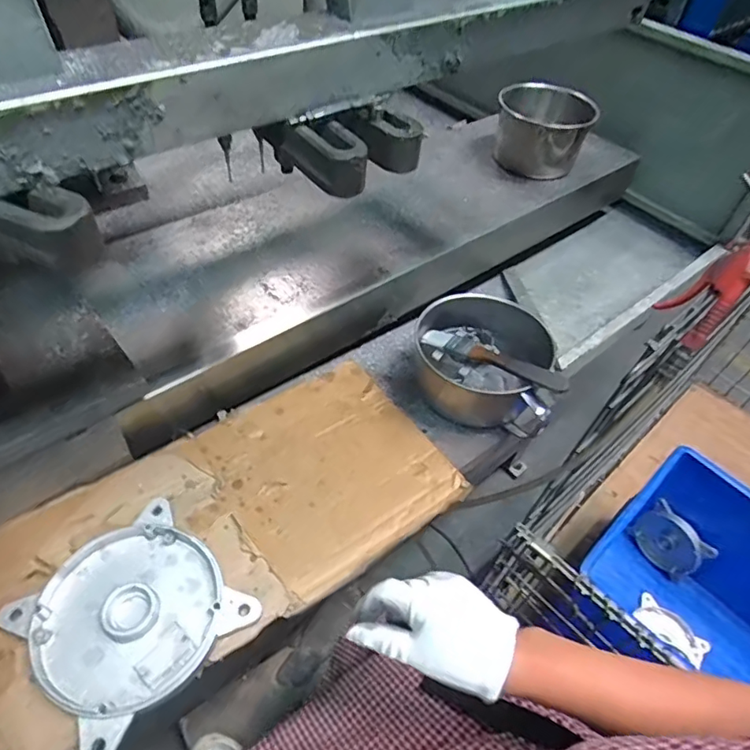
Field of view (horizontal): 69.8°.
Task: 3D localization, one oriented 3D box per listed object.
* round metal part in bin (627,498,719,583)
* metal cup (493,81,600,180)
[{"bbox_3d":[0.641,0.352,1.162,0.142,0.140,0.035,42,43,21],"label":"round metal part in bin"},{"bbox_3d":[0.271,-0.397,0.868,0.136,0.096,0.136,24,51,14],"label":"metal cup"}]

